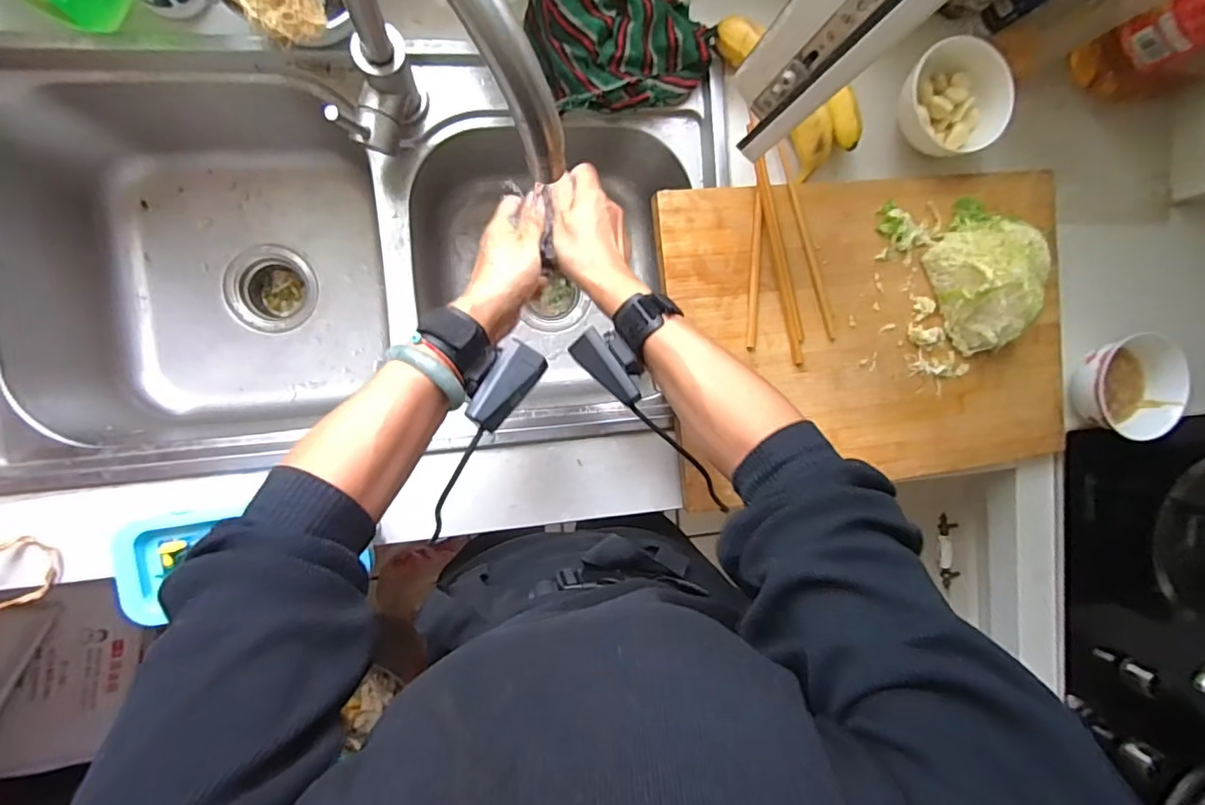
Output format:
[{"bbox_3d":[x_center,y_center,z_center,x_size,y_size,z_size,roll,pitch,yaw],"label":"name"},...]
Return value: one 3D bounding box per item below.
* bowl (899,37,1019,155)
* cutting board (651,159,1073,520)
[{"bbox_3d":[0.378,-0.328,0.613,0.103,0.066,0.118,-29,98,-5],"label":"bowl"},{"bbox_3d":[0.307,-0.076,0.615,0.476,0.035,0.331,-6,95,-8],"label":"cutting board"}]

